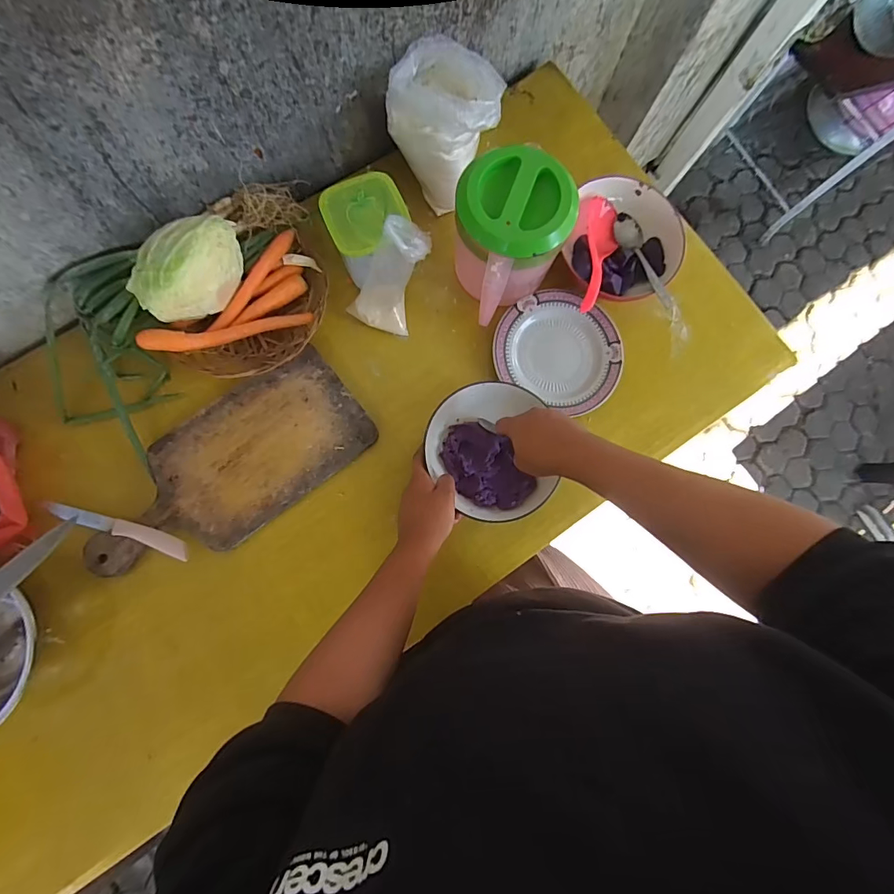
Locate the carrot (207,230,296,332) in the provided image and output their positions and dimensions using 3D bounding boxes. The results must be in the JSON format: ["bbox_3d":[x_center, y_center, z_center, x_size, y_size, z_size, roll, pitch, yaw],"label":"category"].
[{"bbox_3d":[-0.255,-0.217,0.583,0.023,0.021,0.160,36,82,-1],"label":"carrot"}]

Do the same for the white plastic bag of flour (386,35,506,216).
[{"bbox_3d":[-0.008,-0.435,0.601,0.125,0.123,0.123,39,82,-1],"label":"white plastic bag of flour"}]

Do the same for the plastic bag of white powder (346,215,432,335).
[{"bbox_3d":[-0.069,-0.214,0.566,0.073,0.152,0.060,32,56,-2],"label":"plastic bag of white powder"}]

